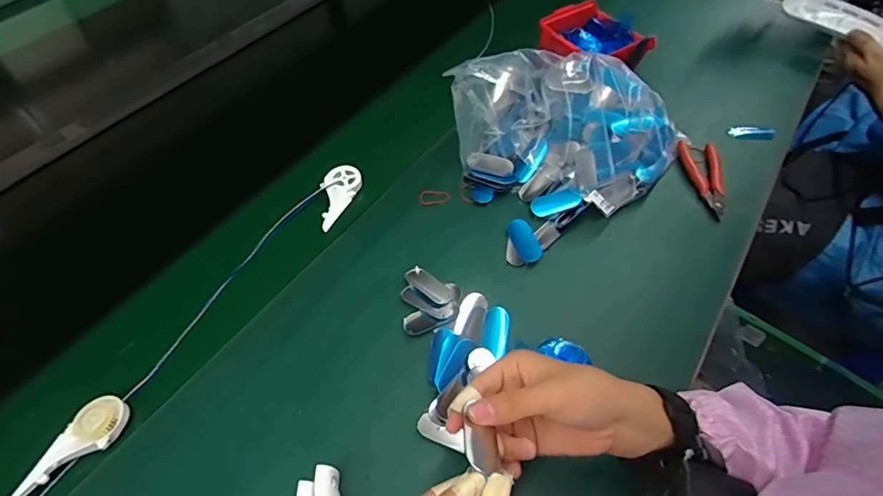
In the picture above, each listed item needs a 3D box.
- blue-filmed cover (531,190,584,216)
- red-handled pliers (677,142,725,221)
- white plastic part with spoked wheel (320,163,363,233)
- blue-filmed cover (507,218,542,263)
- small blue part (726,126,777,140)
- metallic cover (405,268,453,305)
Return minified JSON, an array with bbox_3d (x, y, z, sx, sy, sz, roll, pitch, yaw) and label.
[{"bbox_3d":[0.136,-0.054,0.563,0.059,0.006,0.024,-12,85,27],"label":"blue-filmed cover"},{"bbox_3d":[0.336,-0.089,0.591,0.040,0.013,0.127,-3,55,-2],"label":"red-handled pliers"},{"bbox_3d":[-0.133,-0.065,0.584,0.043,0.018,0.091,16,57,11],"label":"white plastic part with spoked wheel"},{"bbox_3d":[0.095,-0.009,0.541,0.027,0.004,0.058,-26,57,6],"label":"blue-filmed cover"},{"bbox_3d":[0.428,-0.161,0.656,0.064,0.006,0.023,5,55,4],"label":"small blue part"},{"bbox_3d":[-0.013,0.039,0.503,0.058,0.004,0.024,36,63,23],"label":"metallic cover"}]

